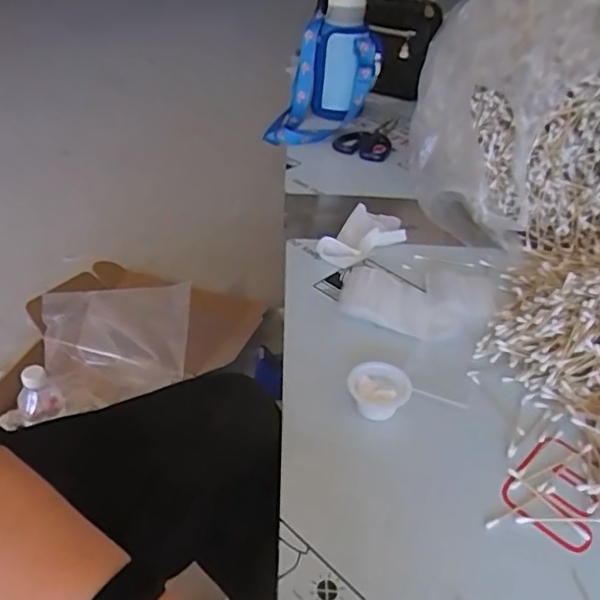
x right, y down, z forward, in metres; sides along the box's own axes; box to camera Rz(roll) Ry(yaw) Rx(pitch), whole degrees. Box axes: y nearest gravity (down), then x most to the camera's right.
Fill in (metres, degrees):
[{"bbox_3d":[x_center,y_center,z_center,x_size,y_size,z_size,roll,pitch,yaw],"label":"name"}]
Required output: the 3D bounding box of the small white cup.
[{"bbox_3d":[0.070,0.082,0.513,0.051,0.031,0.043,20,44,19],"label":"small white cup"}]

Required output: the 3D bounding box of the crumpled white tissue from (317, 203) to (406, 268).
[{"bbox_3d":[0.080,-0.080,0.713,0.080,0.022,0.128,20,44,20],"label":"crumpled white tissue"}]

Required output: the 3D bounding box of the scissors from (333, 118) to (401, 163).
[{"bbox_3d":[0.113,-0.273,0.974,0.089,0.017,0.155,13,40,11],"label":"scissors"}]

